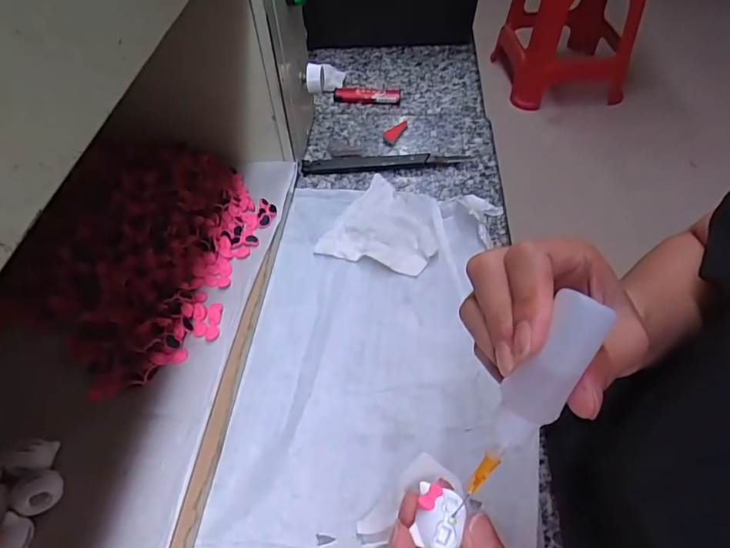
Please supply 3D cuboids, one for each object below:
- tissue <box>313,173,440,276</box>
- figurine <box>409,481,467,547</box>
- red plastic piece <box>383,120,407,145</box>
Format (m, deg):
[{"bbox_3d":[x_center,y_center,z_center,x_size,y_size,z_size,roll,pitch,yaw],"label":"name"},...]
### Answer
[{"bbox_3d":[0.019,-0.045,0.424,0.091,0.015,0.093,15,54,12],"label":"tissue"},{"bbox_3d":[0.030,0.099,0.201,0.018,0.009,0.025,14,54,8],"label":"figurine"},{"bbox_3d":[0.032,-0.147,0.513,0.015,0.007,0.035,23,56,18],"label":"red plastic piece"}]

